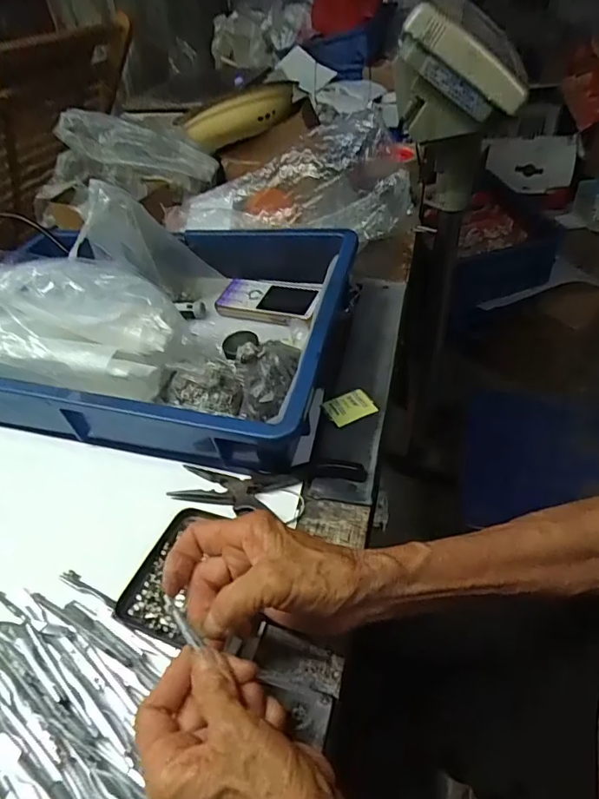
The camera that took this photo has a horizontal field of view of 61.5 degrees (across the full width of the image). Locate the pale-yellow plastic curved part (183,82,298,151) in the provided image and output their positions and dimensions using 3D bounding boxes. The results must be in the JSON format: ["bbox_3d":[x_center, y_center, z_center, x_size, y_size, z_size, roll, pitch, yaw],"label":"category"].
[{"bbox_3d":[-0.103,-0.457,0.815,0.179,0.064,0.062,-9,38,28],"label":"pale-yellow plastic curved part"}]

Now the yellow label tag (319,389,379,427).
[{"bbox_3d":[0.048,0.006,0.476,0.043,0.004,0.034,-24,46,-17],"label":"yellow label tag"}]

